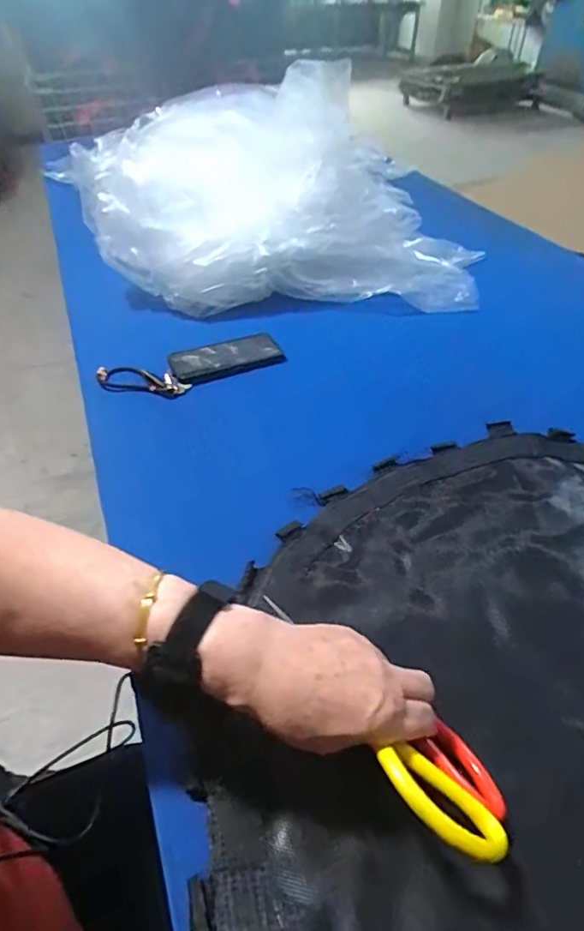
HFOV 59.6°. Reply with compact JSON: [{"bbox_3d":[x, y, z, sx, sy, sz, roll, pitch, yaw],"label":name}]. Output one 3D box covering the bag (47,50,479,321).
[{"bbox_3d":[-0.021,-0.463,0.891,0.731,0.279,0.348,-4,44,-3],"label":"bag"}]

